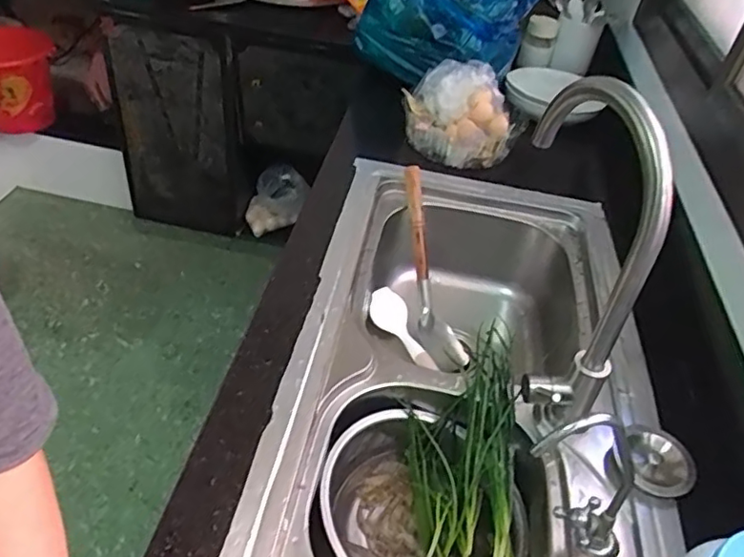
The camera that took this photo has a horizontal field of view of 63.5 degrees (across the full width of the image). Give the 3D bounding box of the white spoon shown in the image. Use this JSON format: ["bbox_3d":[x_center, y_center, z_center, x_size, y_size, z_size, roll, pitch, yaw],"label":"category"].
[{"bbox_3d":[0.051,0.087,0.995,0.054,0.024,0.159,-25,73,-32],"label":"white spoon"}]

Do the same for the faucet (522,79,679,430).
[{"bbox_3d":[0.239,-0.062,0.689,0.097,0.348,0.270,3,41,-6],"label":"faucet"}]

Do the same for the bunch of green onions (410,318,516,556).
[{"bbox_3d":[0.110,0.221,0.736,0.120,0.127,0.345,10,63,3],"label":"bunch of green onions"}]

